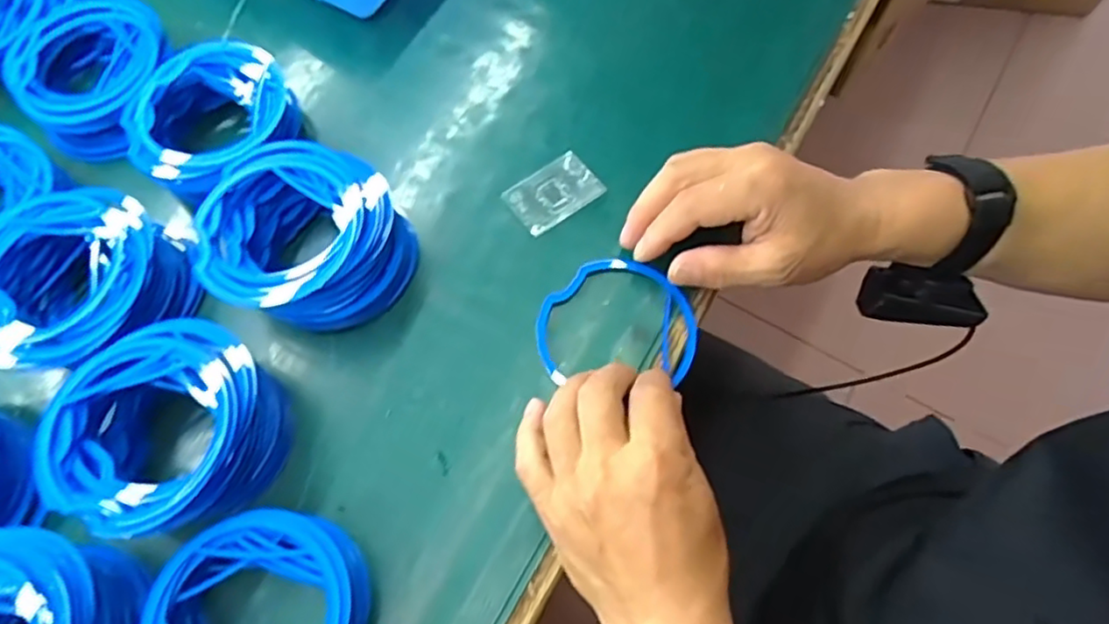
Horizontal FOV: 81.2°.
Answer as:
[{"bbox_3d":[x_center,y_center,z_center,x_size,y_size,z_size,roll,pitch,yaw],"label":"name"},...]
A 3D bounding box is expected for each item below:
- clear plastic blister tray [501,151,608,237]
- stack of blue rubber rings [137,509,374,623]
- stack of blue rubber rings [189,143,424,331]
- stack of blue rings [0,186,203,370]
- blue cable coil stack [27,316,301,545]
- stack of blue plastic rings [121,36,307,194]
[{"bbox_3d":[0.000,-0.079,0.427,0.058,0.005,0.041,-33,71,-11],"label":"clear plastic blister tray"},{"bbox_3d":[-0.145,0.152,0.324,0.098,0.033,0.097,-42,73,-14],"label":"stack of blue rubber rings"},{"bbox_3d":[-0.149,-0.044,0.394,0.117,0.049,0.108,9,68,5],"label":"stack of blue rubber rings"},{"bbox_3d":[-0.284,-0.015,0.386,0.123,0.051,0.108,-10,68,-3],"label":"stack of blue rings"},{"bbox_3d":[-0.206,0.064,0.355,0.105,0.058,0.109,-10,68,-3],"label":"blue cable coil stack"},{"bbox_3d":[-0.225,-0.124,0.432,0.105,0.050,0.108,22,70,9],"label":"stack of blue plastic rings"}]

